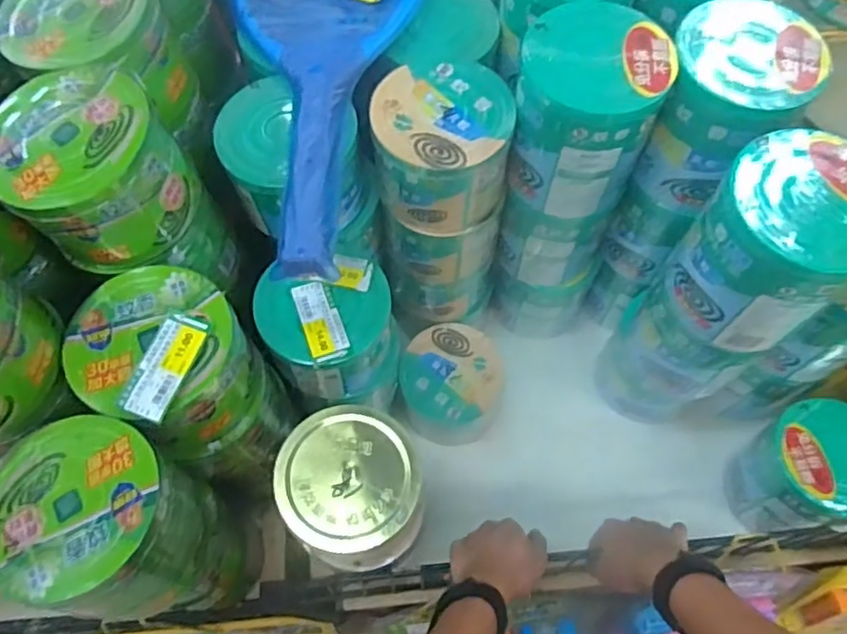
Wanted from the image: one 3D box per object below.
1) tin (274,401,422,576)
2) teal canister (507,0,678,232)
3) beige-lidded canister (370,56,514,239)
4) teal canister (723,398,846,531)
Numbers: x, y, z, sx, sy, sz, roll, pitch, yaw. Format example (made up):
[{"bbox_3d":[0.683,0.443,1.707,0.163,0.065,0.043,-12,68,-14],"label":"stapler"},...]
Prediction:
[{"bbox_3d":[-0.069,0.170,0.636,0.131,0.092,0.136,0,65,0],"label":"tin"},{"bbox_3d":[0.160,-0.197,0.655,0.138,0.193,0.143,8,65,4],"label":"teal canister"},{"bbox_3d":[0.020,-0.166,0.656,0.129,0.125,0.123,0,65,0],"label":"beige-lidded canister"},{"bbox_3d":[0.463,0.192,0.796,0.135,0.151,0.134,-18,66,-8],"label":"teal canister"}]

